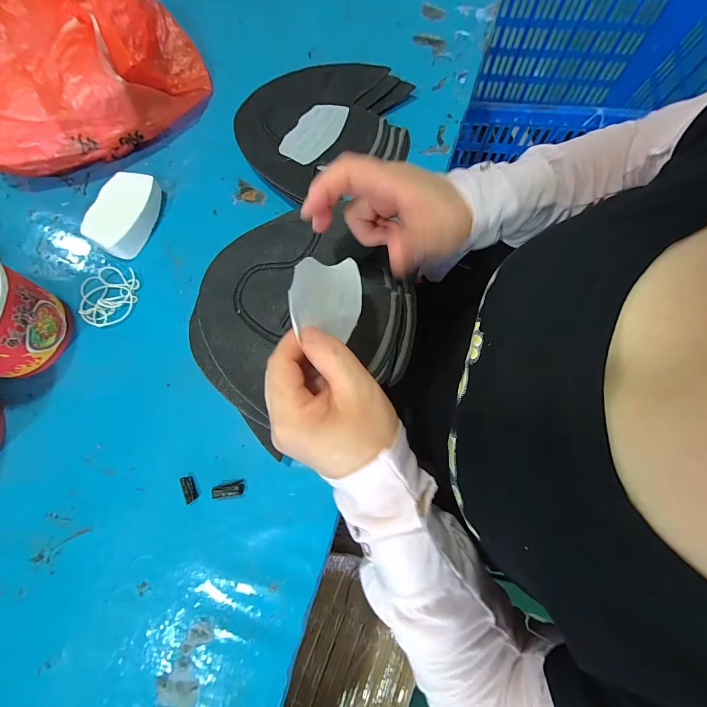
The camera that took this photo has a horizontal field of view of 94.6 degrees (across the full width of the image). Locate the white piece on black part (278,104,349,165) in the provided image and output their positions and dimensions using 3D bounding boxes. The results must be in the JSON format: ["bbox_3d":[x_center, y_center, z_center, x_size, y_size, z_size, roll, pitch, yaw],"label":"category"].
[{"bbox_3d":[-0.046,-0.266,0.391,0.053,0.004,0.092,30,78,9],"label":"white piece on black part"}]

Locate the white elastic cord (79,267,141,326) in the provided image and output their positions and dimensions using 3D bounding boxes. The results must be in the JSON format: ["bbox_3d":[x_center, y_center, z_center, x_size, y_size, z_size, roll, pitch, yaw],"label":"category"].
[{"bbox_3d":[-0.271,-0.065,0.361,0.062,0.004,0.068,-11,75,-1],"label":"white elastic cord"}]

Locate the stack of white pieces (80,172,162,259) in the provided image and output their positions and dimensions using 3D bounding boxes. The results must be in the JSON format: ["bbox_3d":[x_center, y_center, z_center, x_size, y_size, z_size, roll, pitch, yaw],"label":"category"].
[{"bbox_3d":[-0.259,-0.159,0.373,0.052,0.033,0.097,12,76,5],"label":"stack of white pieces"}]

